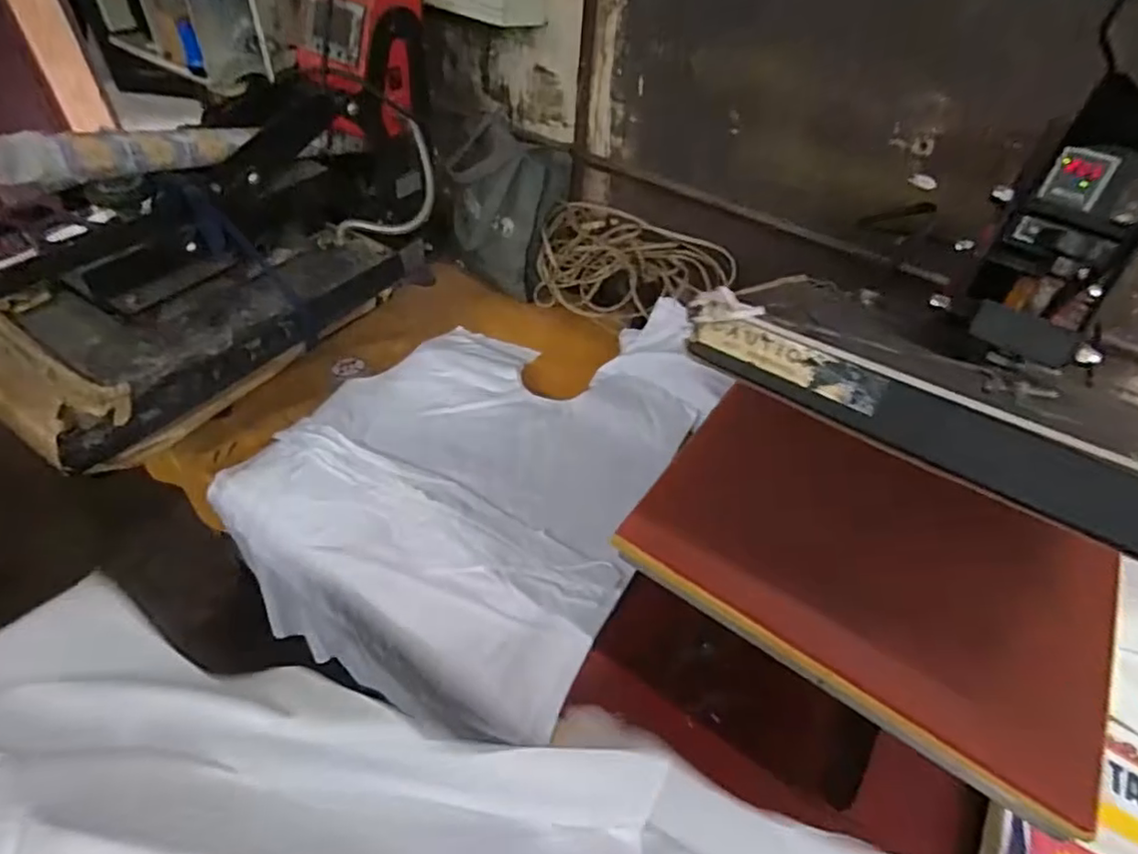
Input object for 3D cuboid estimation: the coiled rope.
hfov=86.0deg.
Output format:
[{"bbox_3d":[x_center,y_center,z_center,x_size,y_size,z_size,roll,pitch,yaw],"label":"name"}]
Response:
[{"bbox_3d":[0.124,-0.290,1.152,0.348,0.140,0.175,16,47,10],"label":"coiled rope"}]

